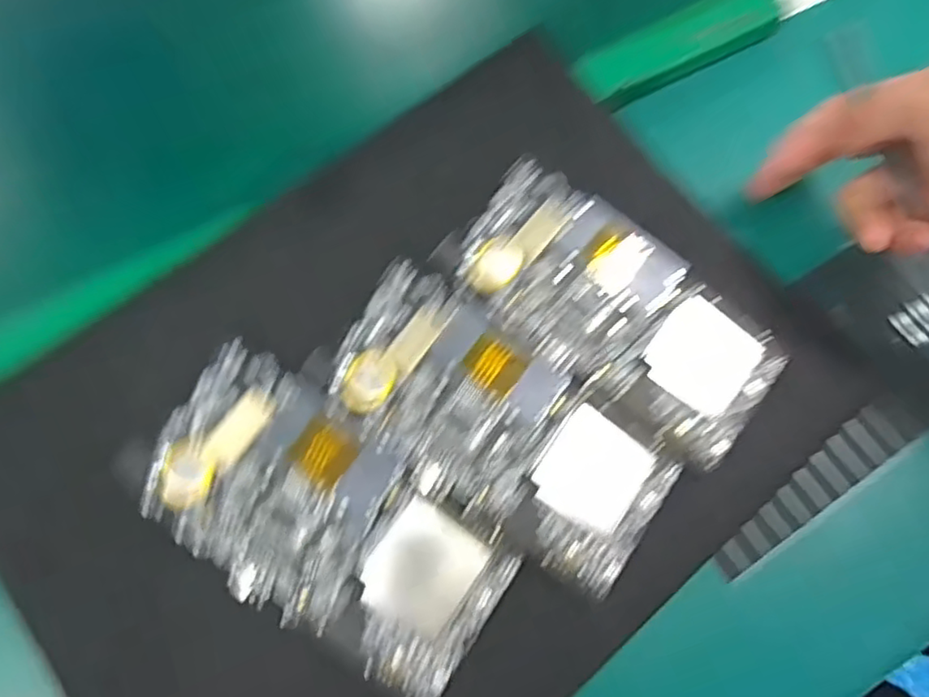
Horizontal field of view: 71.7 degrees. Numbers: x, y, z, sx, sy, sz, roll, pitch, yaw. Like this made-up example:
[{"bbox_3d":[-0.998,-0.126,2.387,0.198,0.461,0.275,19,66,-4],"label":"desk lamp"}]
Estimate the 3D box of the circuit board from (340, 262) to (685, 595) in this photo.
[{"bbox_3d":[0.015,0.031,0.277,0.149,0.016,0.072,37,72,13],"label":"circuit board"}]

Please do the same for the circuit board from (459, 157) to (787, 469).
[{"bbox_3d":[0.070,-0.020,0.295,0.149,0.016,0.074,36,72,13],"label":"circuit board"}]

